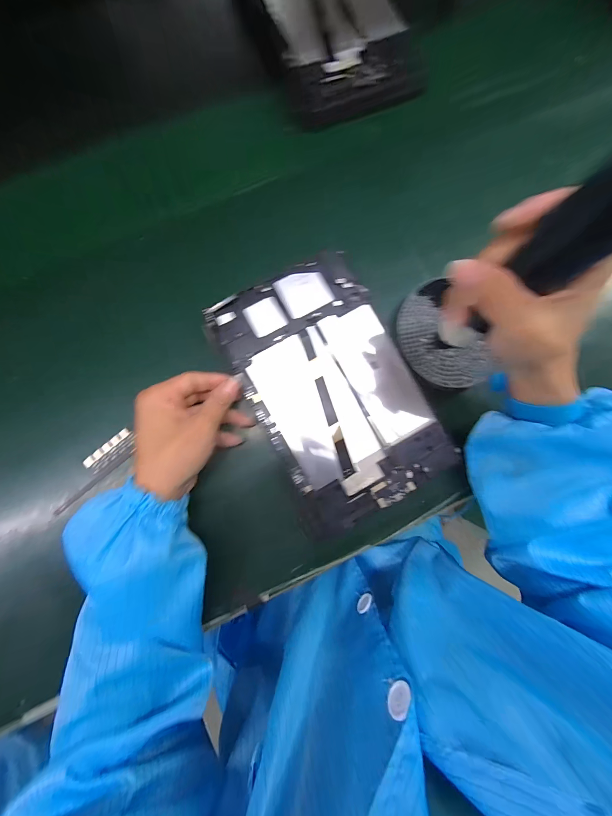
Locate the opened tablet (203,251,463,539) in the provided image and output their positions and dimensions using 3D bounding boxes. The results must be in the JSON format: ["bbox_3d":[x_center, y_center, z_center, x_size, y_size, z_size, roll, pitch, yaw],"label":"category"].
[{"bbox_3d":[0.026,-0.020,0.287,0.151,0.014,0.238,-27,85,-4],"label":"opened tablet"}]

